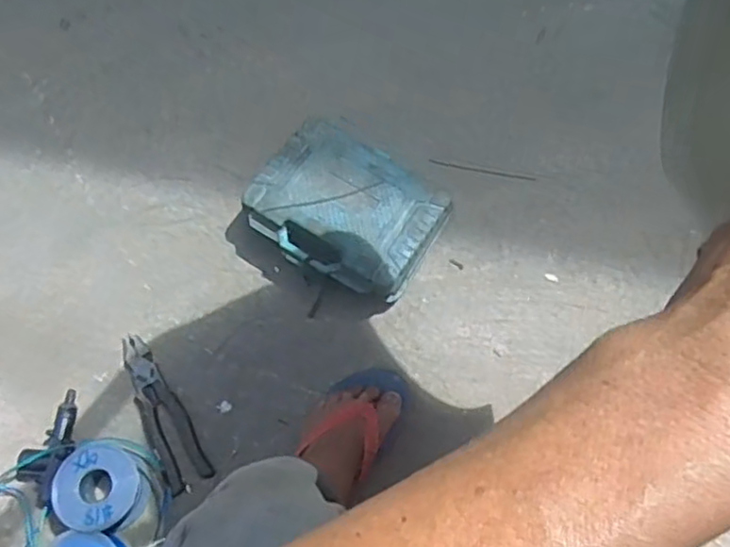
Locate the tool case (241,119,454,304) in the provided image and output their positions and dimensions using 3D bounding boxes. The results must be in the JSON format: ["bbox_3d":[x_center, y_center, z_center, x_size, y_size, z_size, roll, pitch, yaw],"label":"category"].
[{"bbox_3d":[-0.027,-0.086,0.931,0.251,0.069,0.201,31,74,12],"label":"tool case"}]

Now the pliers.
[{"bbox_3d":[-0.268,0.179,0.868,0.060,0.026,0.213,-31,72,-9],"label":"pliers"}]

